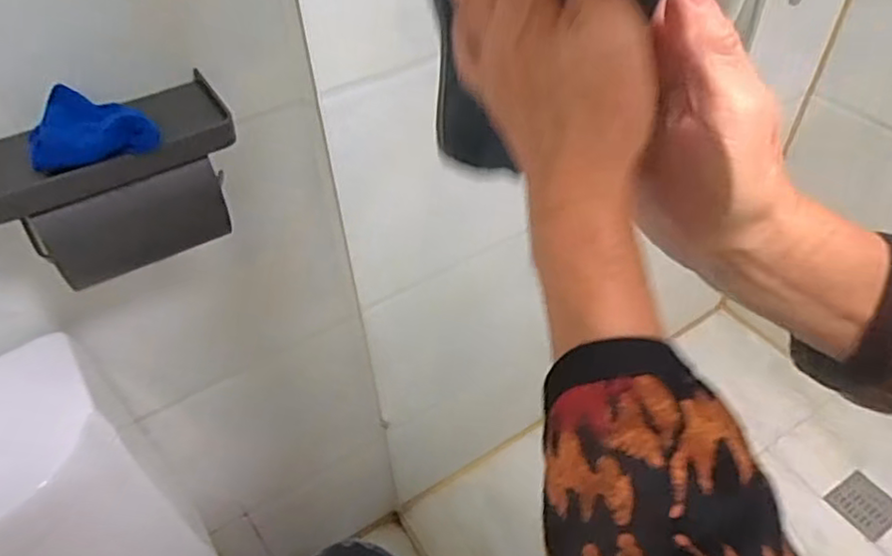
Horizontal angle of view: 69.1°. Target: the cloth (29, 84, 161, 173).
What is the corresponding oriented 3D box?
[{"bbox_3d":[-0.252,-0.109,0.455,0.078,0.021,0.086,-24,49,-19],"label":"cloth"}]

